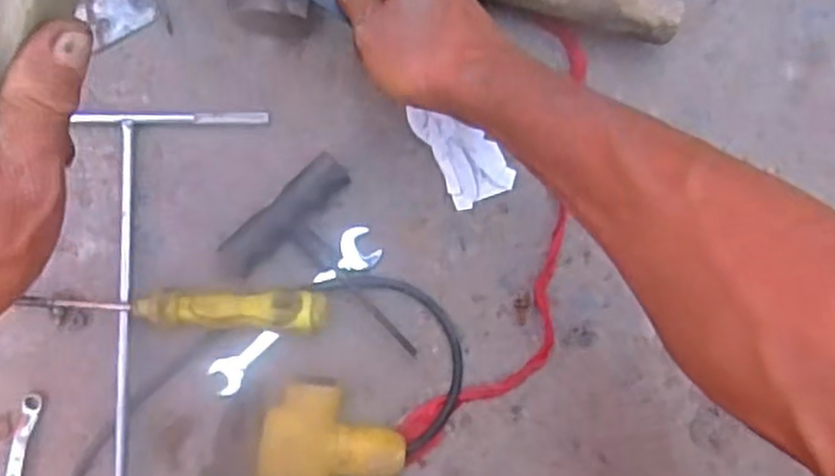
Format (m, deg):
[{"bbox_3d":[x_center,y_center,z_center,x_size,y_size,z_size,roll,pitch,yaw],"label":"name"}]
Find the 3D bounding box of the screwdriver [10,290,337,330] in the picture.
[{"bbox_3d":[-0.152,0.044,0.484,0.193,0.022,0.021,0,88,8],"label":"screwdriver"}]

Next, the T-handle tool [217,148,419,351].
[{"bbox_3d":[-0.049,0.024,0.500,0.093,0.020,0.129,-42,92,-5],"label":"T-handle tool"}]

